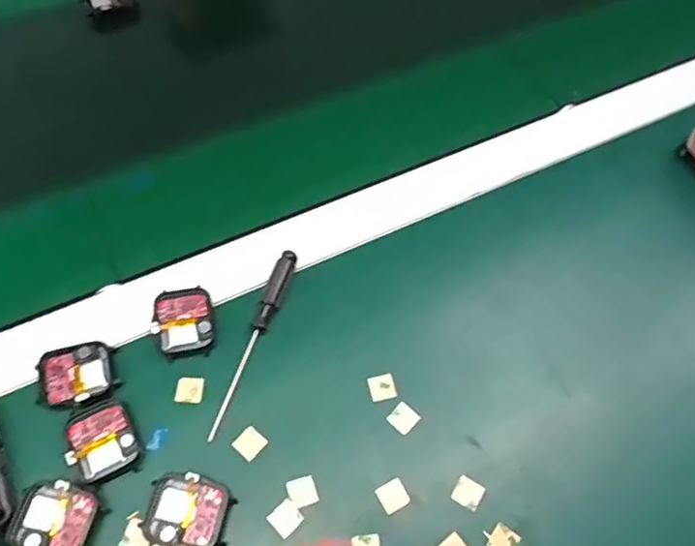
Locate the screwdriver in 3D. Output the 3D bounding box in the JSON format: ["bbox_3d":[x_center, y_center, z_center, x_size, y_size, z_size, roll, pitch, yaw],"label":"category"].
[{"bbox_3d":[-0.059,0.042,0.386,0.011,0.013,0.129,17,62,7],"label":"screwdriver"}]

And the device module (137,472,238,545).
[{"bbox_3d":[-0.090,0.134,0.338,0.046,0.010,0.037,13,61,4],"label":"device module"}]

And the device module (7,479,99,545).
[{"bbox_3d":[-0.161,0.135,0.331,0.040,0.009,0.037,14,61,6],"label":"device module"}]

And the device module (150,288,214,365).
[{"bbox_3d":[-0.106,0.031,0.389,0.037,0.008,0.045,-10,62,-8],"label":"device module"}]

